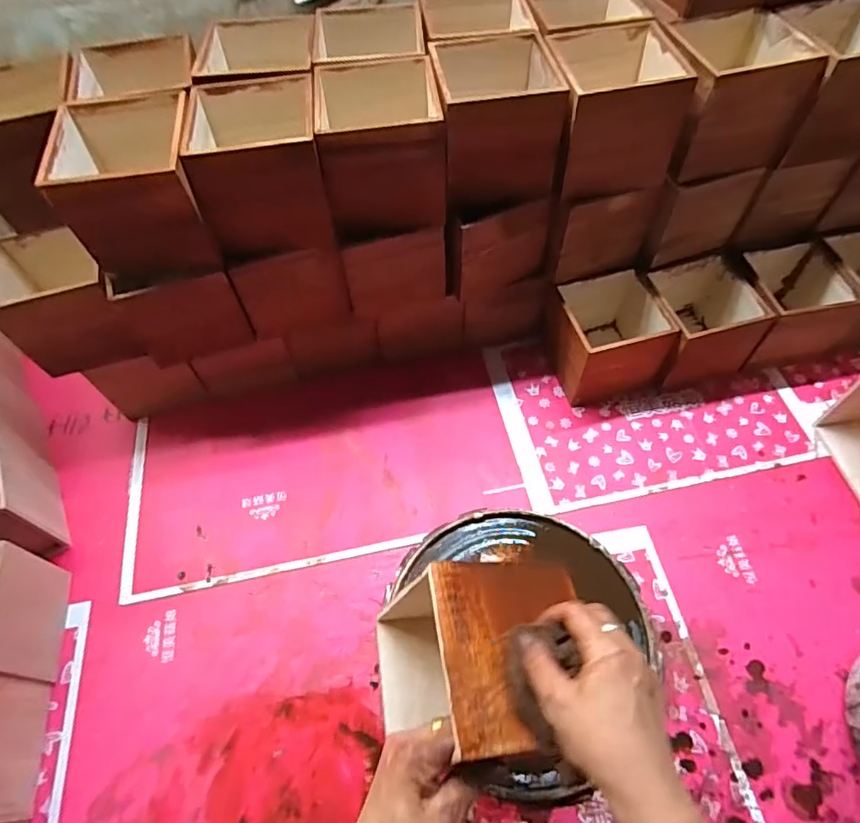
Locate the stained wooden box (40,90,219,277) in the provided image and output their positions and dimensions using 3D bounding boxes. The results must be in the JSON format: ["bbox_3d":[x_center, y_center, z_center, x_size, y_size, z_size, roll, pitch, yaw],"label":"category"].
[{"bbox_3d":[-0.306,-0.241,0.581,0.133,0.127,0.148,-14,58,-6],"label":"stained wooden box"}]

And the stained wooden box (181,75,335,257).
[{"bbox_3d":[-0.180,-0.263,0.588,0.123,0.120,0.137,-12,58,-4],"label":"stained wooden box"}]

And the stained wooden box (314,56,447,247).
[{"bbox_3d":[-0.058,-0.295,0.608,0.133,0.126,0.136,-9,58,-3],"label":"stained wooden box"}]

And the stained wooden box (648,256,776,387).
[{"bbox_3d":[0.373,-0.124,0.774,0.126,0.129,0.135,-15,58,-6],"label":"stained wooden box"}]

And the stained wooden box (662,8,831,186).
[{"bbox_3d":[0.337,-0.370,0.632,0.140,0.120,0.128,-10,58,-3],"label":"stained wooden box"}]

